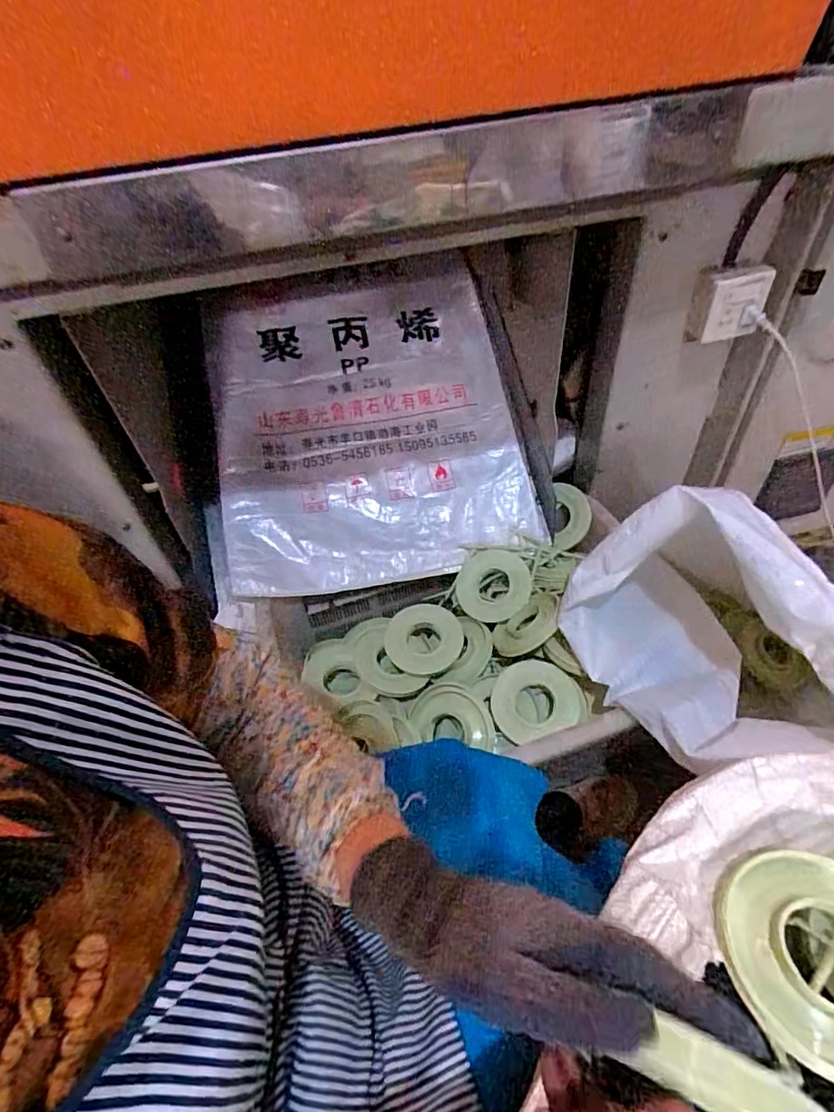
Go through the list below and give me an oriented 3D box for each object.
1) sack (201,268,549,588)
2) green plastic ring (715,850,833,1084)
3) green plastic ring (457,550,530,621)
[{"bbox_3d":[-0.088,-0.257,0.967,0.593,0.080,0.616,-9,83,-4],"label":"sack"},{"bbox_3d":[0.282,0.277,0.356,0.122,0.030,0.128,-3,46,3],"label":"green plastic ring"},{"bbox_3d":[0.135,0.054,0.923,0.129,0.023,0.130,-4,71,13],"label":"green plastic ring"}]

